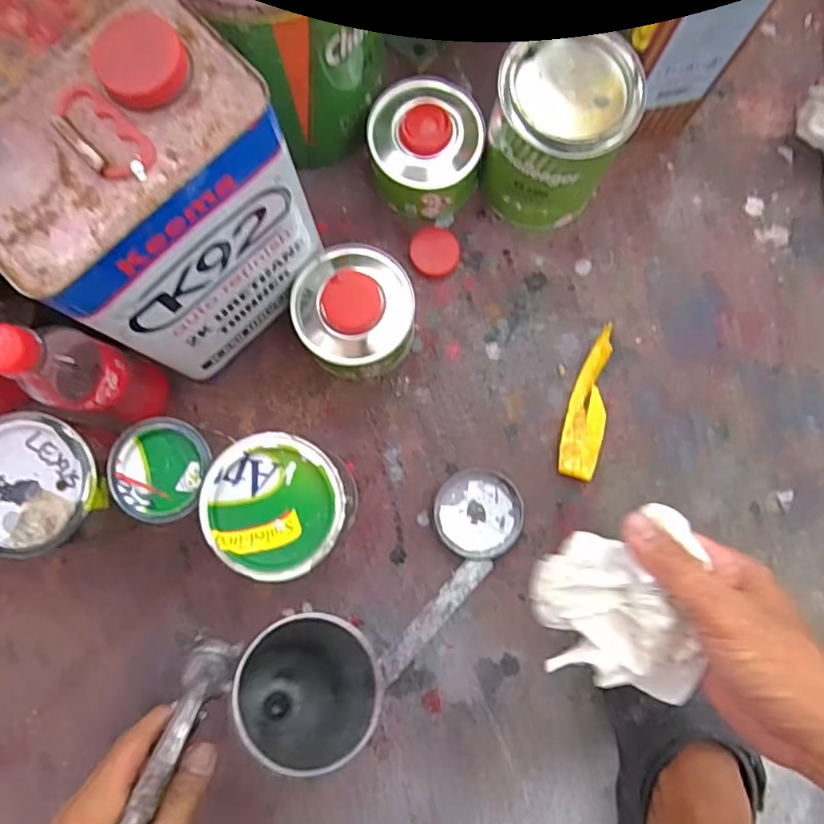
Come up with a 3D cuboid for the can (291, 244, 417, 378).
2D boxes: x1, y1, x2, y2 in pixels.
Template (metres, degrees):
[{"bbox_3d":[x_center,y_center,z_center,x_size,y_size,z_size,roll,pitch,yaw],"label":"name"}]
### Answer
[{"bbox_3d":[-0.050,-0.083,0.511,0.098,0.084,0.097,0,82,-1],"label":"can"}]

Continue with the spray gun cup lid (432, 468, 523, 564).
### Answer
[{"bbox_3d":[0.058,0.090,0.530,0.075,0.010,0.075,0,82,-1],"label":"spray gun cup lid"}]

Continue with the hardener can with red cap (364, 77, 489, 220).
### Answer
[{"bbox_3d":[0.013,-0.236,0.540,0.096,0.077,0.105,0,82,-1],"label":"hardener can with red cap"}]

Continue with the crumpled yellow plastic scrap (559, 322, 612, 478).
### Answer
[{"bbox_3d":[0.160,-0.009,0.544,0.036,0.014,0.141,15,82,1],"label":"crumpled yellow plastic scrap"}]

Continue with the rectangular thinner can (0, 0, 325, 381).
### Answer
[{"bbox_3d":[-0.164,-0.130,0.416,0.110,0.211,0.167,45,85,5],"label":"rectangular thinner can"}]

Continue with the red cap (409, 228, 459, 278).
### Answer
[{"bbox_3d":[0.022,-0.147,0.562,0.045,0.010,0.046,0,82,-1],"label":"red cap"}]

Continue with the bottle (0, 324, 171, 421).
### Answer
[{"bbox_3d":[-0.239,-0.025,0.447,0.049,0.178,0.056,16,82,1],"label":"bottle"}]

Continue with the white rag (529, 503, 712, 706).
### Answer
[{"bbox_3d":[0.124,0.114,0.367,0.087,0.060,0.109,0,82,-1],"label":"white rag"}]

